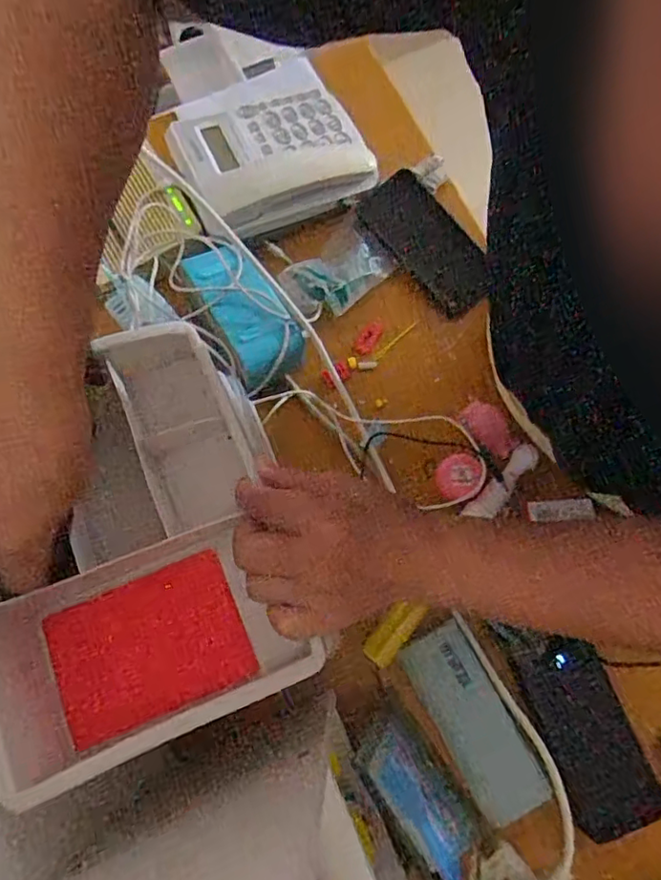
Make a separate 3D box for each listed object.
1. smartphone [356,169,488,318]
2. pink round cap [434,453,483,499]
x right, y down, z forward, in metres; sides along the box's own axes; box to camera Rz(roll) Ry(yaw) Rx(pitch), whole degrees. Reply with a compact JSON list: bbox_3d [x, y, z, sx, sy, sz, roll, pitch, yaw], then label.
[{"bbox_3d":[0.108,-0.220,0.641,0.081,0.018,0.171,-36,76,-8],"label":"smartphone"},{"bbox_3d":[0.123,0.034,0.557,0.045,0.010,0.041,0,74,1],"label":"pink round cap"}]

